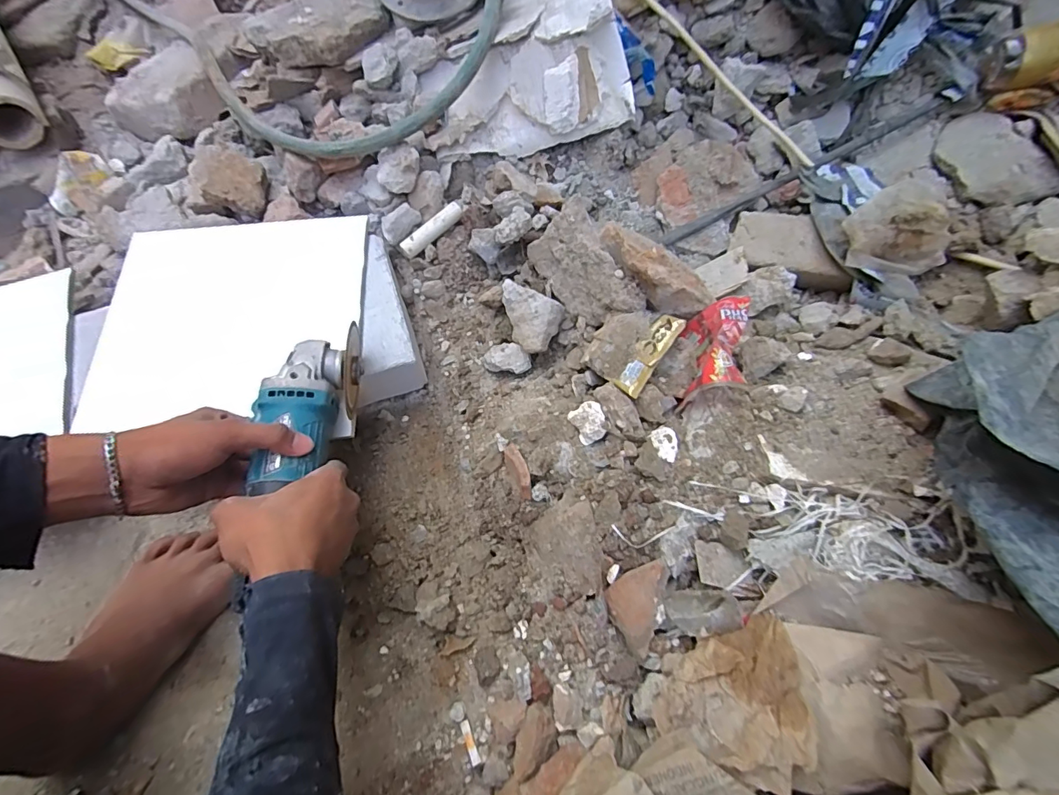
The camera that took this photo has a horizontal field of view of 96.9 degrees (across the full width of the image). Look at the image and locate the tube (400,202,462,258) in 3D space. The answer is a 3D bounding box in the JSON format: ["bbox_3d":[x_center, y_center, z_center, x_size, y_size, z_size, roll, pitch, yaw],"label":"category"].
[{"bbox_3d":[-0.126,-0.218,0.608,0.092,0.016,0.020,-43,72,-13],"label":"tube"}]

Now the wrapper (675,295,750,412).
[{"bbox_3d":[0.175,-0.046,0.449,0.045,0.053,0.104,12,69,8],"label":"wrapper"}]

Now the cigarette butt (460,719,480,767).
[{"bbox_3d":[-0.056,0.326,0.442,0.009,0.005,0.036,-24,69,-6],"label":"cigarette butt"}]

